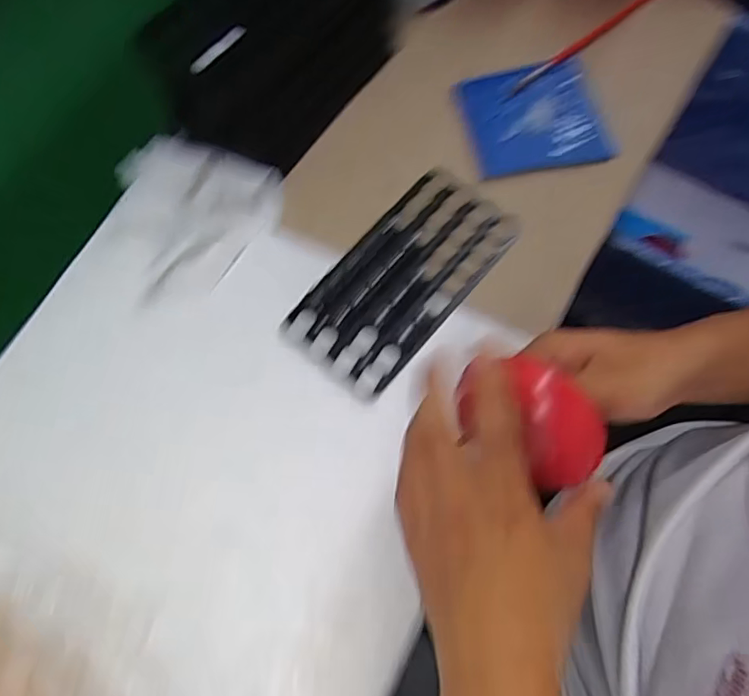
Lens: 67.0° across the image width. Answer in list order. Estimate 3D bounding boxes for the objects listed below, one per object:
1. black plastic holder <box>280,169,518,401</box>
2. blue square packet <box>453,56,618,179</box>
[{"bbox_3d":[0.024,-0.058,0.460,0.095,0.018,0.197,38,75,16],"label":"black plastic holder"},{"bbox_3d":[0.140,-0.209,0.506,0.118,0.009,0.108,-7,68,0],"label":"blue square packet"}]

